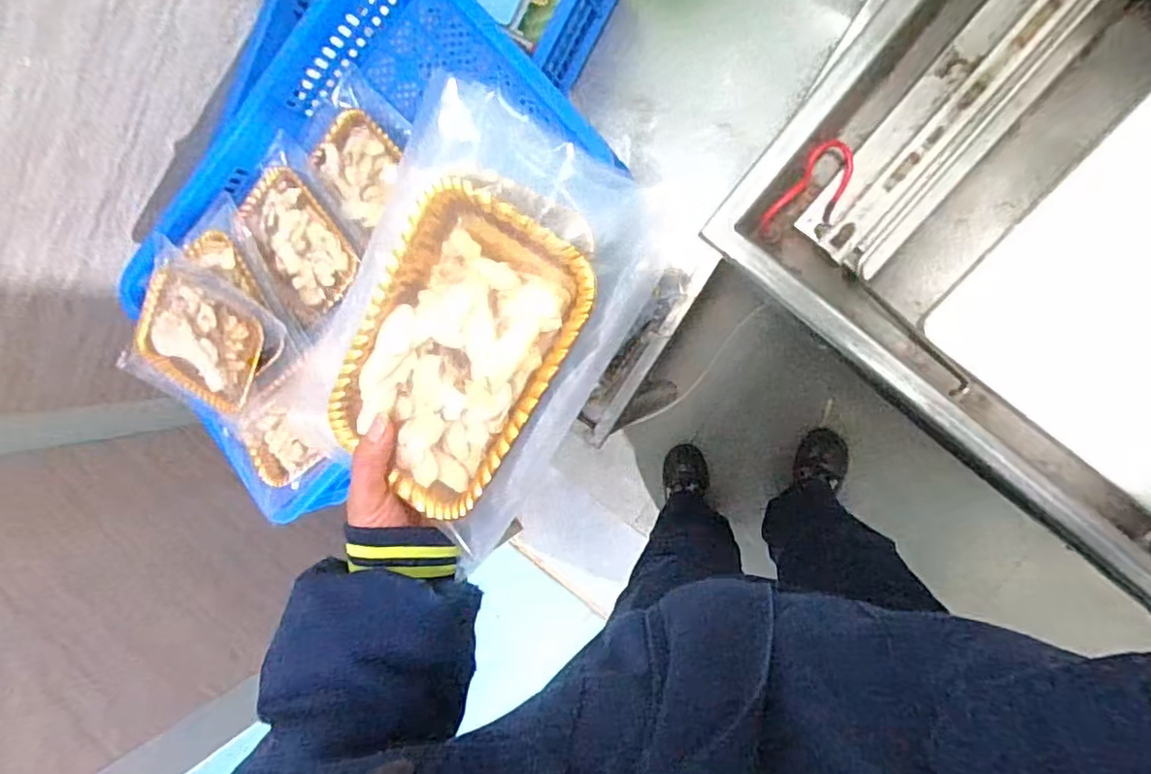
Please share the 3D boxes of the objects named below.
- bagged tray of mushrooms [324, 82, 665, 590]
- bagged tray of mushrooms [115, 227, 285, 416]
[{"bbox_3d":[-0.059,-0.037,0.363,0.150,0.048,0.235,30,97,6],"label":"bagged tray of mushrooms"},{"bbox_3d":[-0.452,-0.065,0.745,0.205,0.041,0.164,20,96,8],"label":"bagged tray of mushrooms"}]

